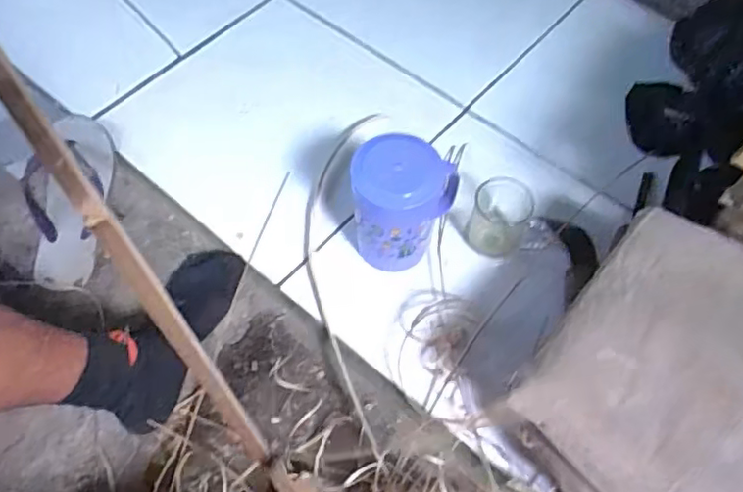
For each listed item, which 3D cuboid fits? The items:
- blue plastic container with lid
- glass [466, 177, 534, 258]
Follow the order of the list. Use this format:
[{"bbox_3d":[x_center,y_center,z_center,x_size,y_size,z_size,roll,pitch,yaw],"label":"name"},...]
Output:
[{"bbox_3d":[0.035,-0.043,0.739,0.122,0.166,0.090,5,58,2],"label":"blue plastic container with lid"},{"bbox_3d":[0.163,-0.039,0.794,0.074,0.065,0.078,1,58,-1],"label":"glass"}]

